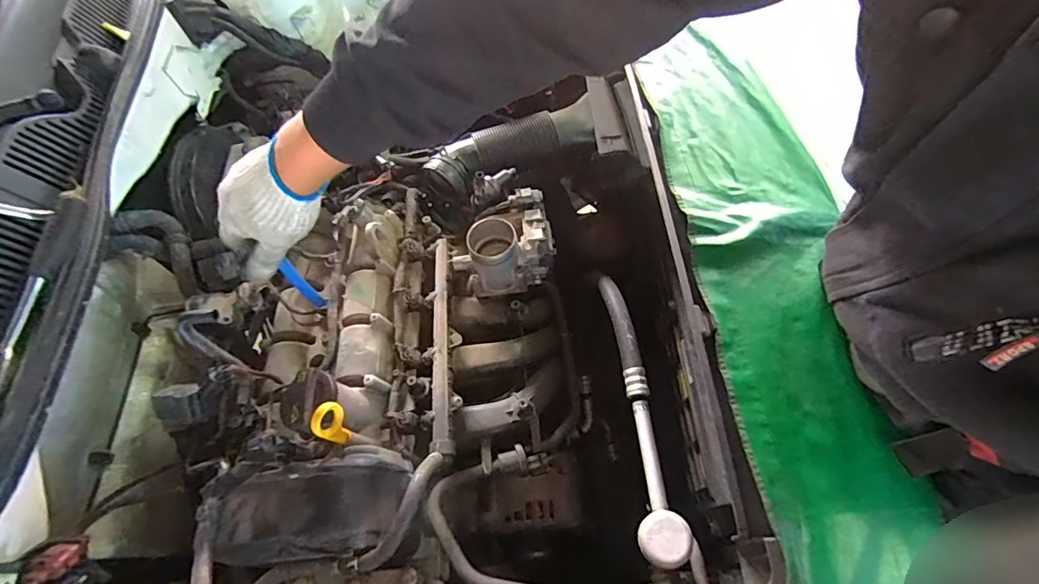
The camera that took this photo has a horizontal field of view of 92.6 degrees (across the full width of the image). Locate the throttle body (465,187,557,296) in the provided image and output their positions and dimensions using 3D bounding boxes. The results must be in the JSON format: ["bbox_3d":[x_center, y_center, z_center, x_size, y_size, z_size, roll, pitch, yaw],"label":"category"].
[{"bbox_3d":[-0.012,-0.066,0.676,0.111,0.078,0.116,0,63,4],"label":"throttle body"}]

